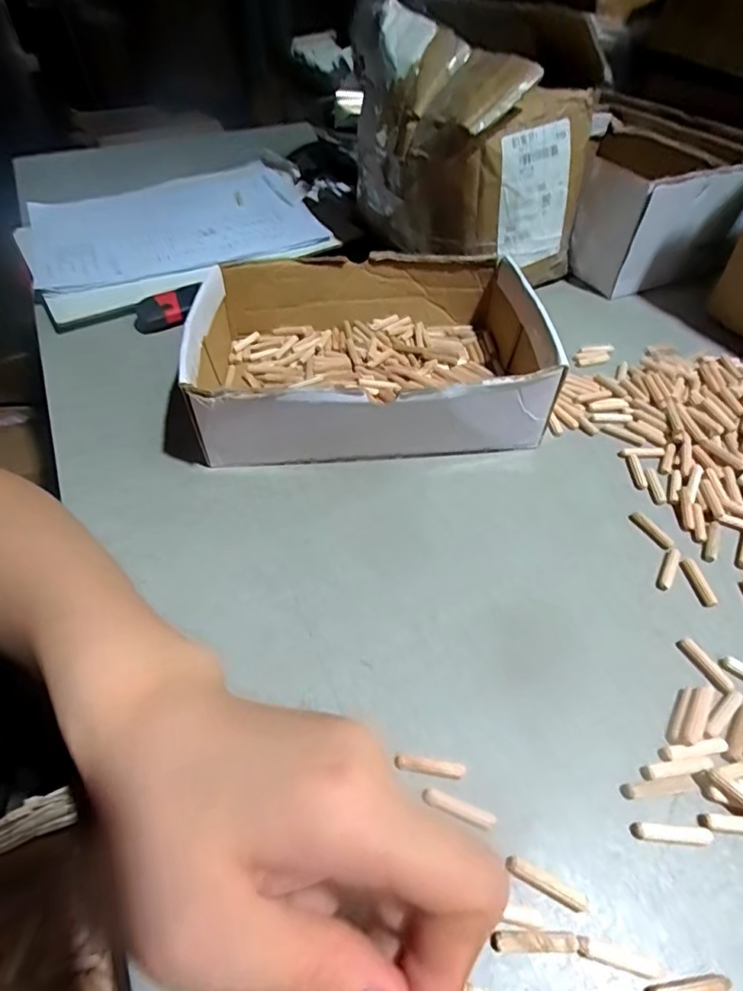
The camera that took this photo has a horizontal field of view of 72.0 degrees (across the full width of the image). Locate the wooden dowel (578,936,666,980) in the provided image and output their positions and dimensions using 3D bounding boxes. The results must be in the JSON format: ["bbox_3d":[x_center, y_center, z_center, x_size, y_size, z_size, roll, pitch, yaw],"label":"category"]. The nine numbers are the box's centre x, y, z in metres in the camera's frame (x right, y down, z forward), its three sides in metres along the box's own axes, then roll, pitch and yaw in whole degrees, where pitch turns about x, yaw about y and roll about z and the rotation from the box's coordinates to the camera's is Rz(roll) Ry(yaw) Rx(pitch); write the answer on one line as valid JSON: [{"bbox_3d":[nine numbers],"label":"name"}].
[{"bbox_3d":[0.090,0.168,0.185,0.030,0.004,0.006,11,50,10],"label":"wooden dowel"}]

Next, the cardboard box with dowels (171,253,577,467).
[{"bbox_3d":[-0.001,-0.107,0.384,0.240,0.070,0.185,-1,49,0],"label":"cardboard box with dowels"}]

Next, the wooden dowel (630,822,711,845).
[{"bbox_3d":[0.124,0.140,0.212,0.030,0.004,0.007,3,50,3],"label":"wooden dowel"}]

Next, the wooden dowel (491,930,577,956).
[{"bbox_3d":[0.061,0.165,0.189,0.030,0.004,0.006,0,49,1],"label":"wooden dowel"}]

